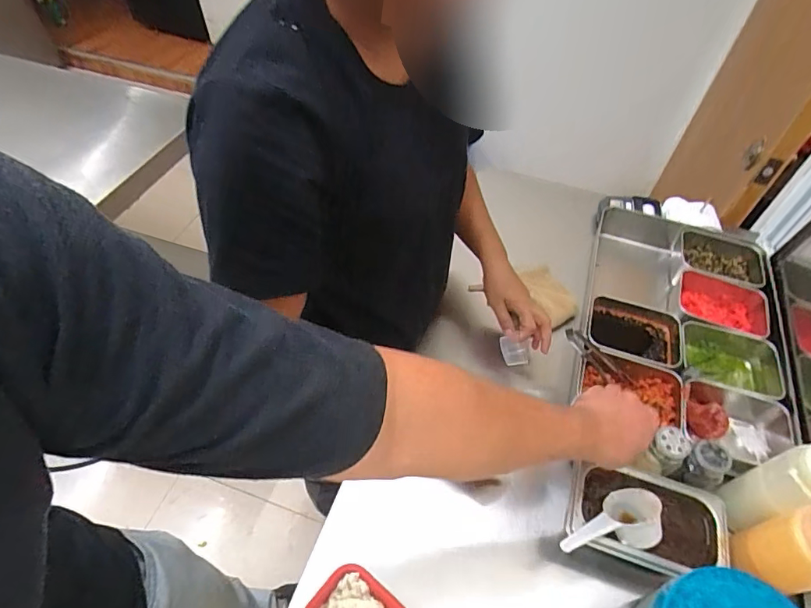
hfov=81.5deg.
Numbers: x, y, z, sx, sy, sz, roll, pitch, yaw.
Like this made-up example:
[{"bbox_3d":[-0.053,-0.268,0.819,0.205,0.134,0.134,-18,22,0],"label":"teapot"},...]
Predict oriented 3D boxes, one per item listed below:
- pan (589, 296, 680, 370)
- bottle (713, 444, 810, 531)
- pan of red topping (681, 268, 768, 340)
[{"bbox_3d":[0.351,0.055,0.725,0.144,0.067,0.107,18,56,7],"label":"pan"},{"bbox_3d":[0.409,0.204,0.516,0.051,0.169,0.055,3,55,-4],"label":"bottle"},{"bbox_3d":[0.508,0.015,0.753,0.141,0.056,0.106,24,57,11],"label":"pan of red topping"}]

